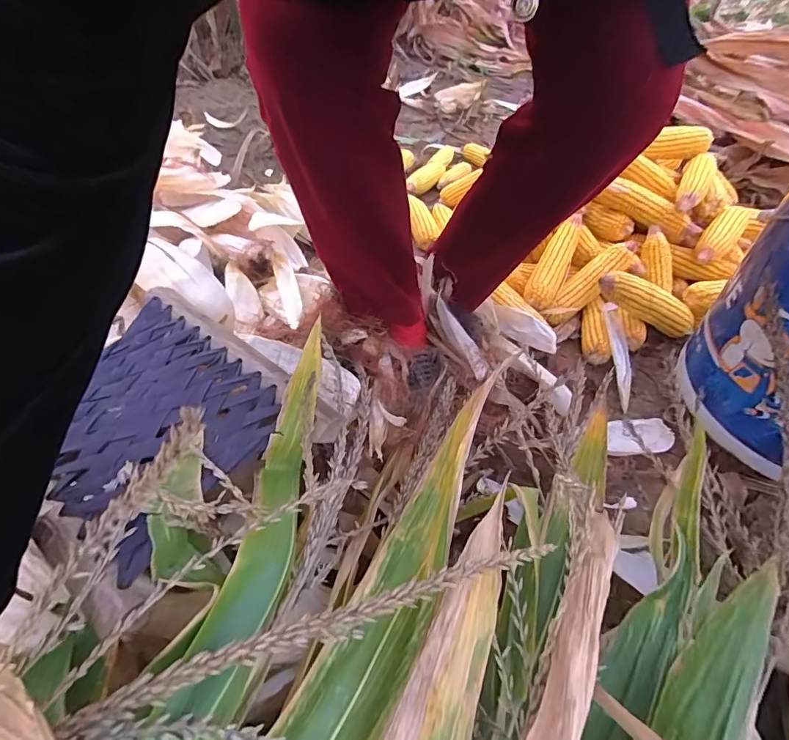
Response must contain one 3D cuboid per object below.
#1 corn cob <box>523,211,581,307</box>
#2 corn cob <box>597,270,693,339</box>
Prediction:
[{"bbox_3d":[0.283,-0.191,0.775,0.050,0.052,0.184,25,81,20],"label":"corn cob"},{"bbox_3d":[0.406,-0.112,0.726,0.207,0.060,0.065,18,39,-24],"label":"corn cob"}]

